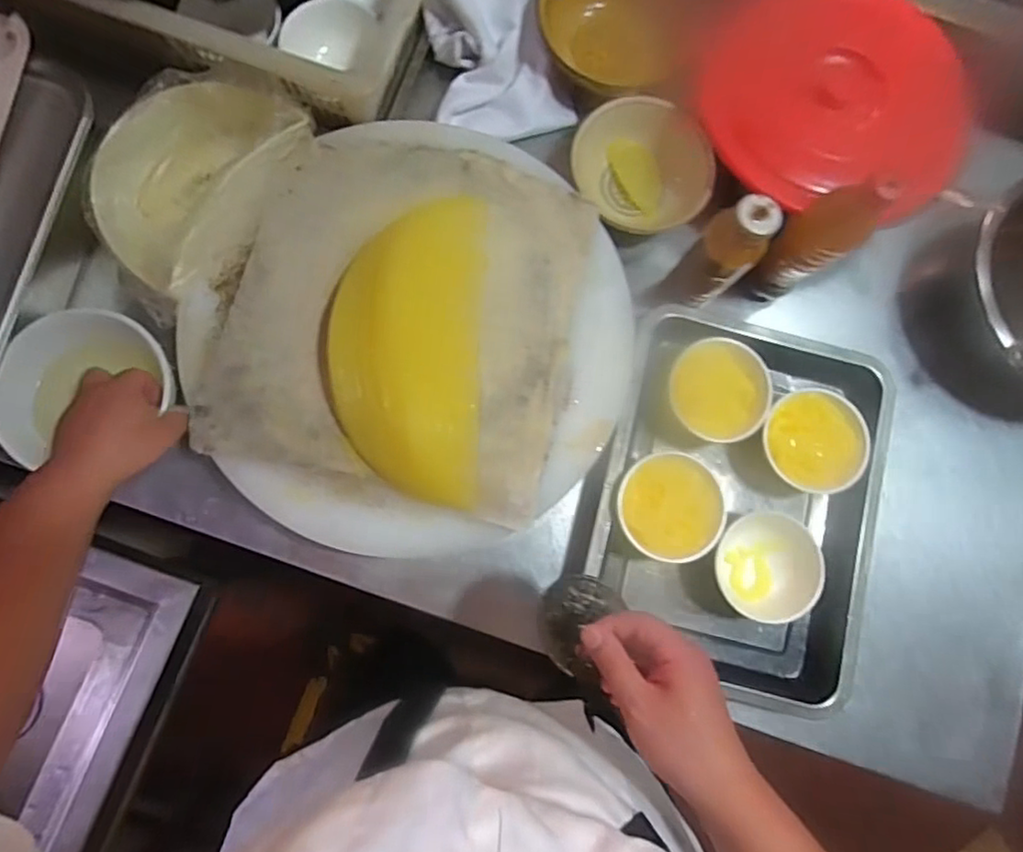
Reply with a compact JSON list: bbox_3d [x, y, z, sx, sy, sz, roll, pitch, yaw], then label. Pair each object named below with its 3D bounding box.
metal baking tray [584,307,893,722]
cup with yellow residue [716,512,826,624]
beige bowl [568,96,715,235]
[{"bbox_3d":[0.246,0.080,0.651,0.293,0.050,0.384,14,81,-2],"label":"metal baking tray"},{"bbox_3d":[0.268,0.149,0.640,0.109,0.052,0.115,1,82,-4],"label":"cup with yellow residue"},{"bbox_3d":[0.147,-0.306,0.700,0.155,0.069,0.147,1,82,-4],"label":"beige bowl"}]

